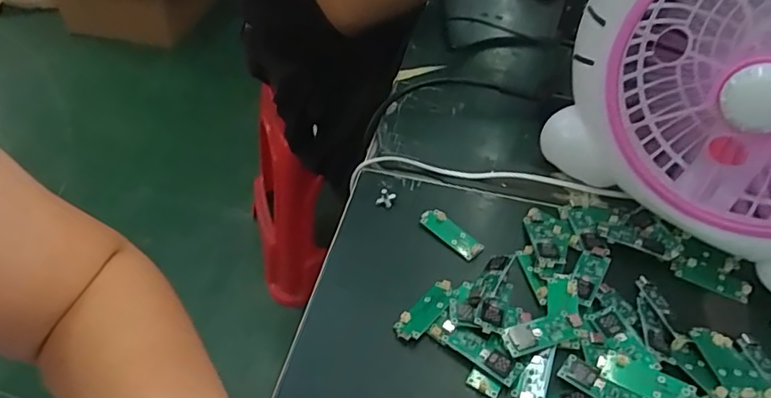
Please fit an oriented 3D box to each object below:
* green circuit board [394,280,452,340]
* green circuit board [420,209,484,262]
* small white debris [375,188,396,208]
[{"bbox_3d":[0.026,0.071,0.337,0.019,0.005,0.049,34,53,29],"label":"green circuit board"},{"bbox_3d":[0.048,0.025,0.389,0.017,0.004,0.049,-42,64,-15],"label":"green circuit board"},{"bbox_3d":[0.000,-0.001,0.409,0.013,0.011,0.010,16,46,14],"label":"small white debris"}]

